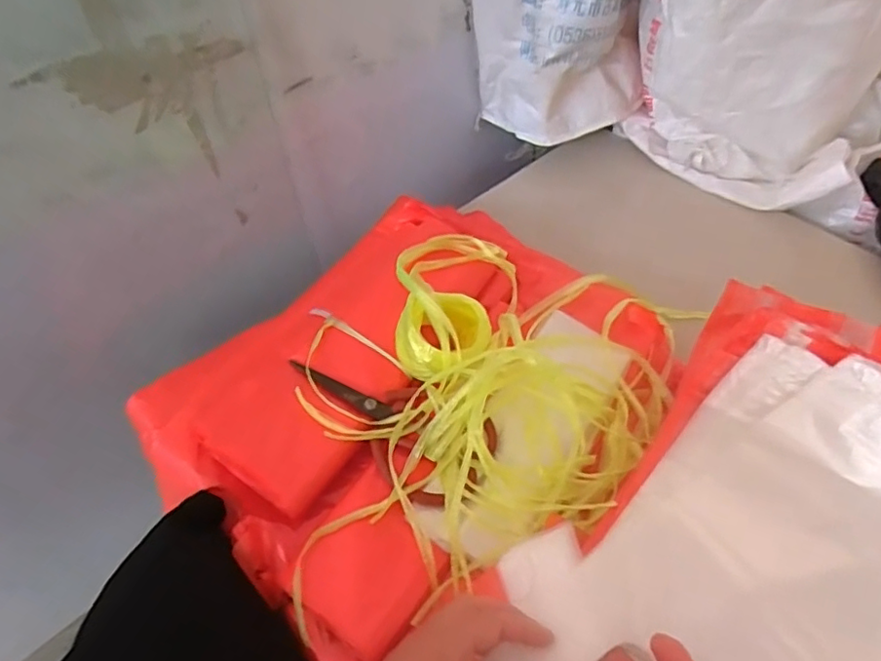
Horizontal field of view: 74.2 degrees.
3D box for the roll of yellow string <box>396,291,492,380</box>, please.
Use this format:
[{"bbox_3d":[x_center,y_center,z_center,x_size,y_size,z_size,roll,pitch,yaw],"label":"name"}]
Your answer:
[{"bbox_3d":[0.005,0.006,0.562,0.091,0.069,0.077,-34,56,-27],"label":"roll of yellow string"}]

